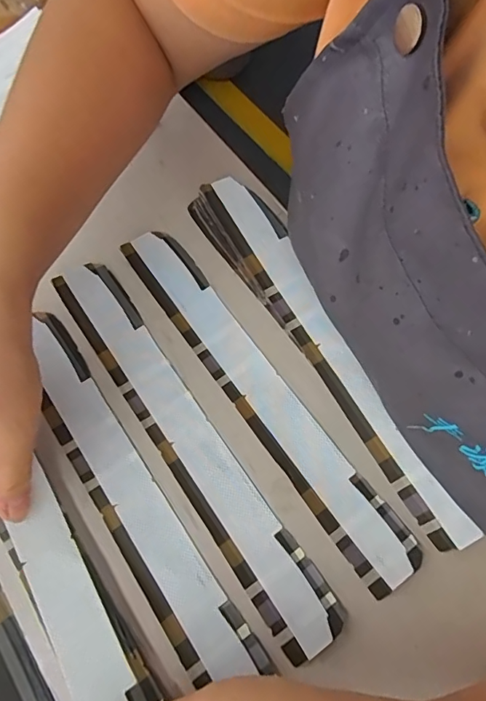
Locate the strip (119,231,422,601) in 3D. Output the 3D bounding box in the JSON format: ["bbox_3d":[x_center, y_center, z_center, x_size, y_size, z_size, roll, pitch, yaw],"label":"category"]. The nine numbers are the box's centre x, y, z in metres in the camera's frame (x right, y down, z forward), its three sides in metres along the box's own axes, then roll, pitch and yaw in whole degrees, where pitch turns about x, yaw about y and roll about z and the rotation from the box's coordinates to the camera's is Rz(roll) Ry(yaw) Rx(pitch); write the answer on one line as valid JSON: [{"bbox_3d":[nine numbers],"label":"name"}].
[{"bbox_3d":[0.009,0.023,0.288,0.036,0.007,0.257,-33,73,-15],"label":"strip"}]

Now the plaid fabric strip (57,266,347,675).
[{"bbox_3d":[-0.034,0.049,0.277,0.035,0.010,0.258,-32,73,-15],"label":"plaid fabric strip"}]

